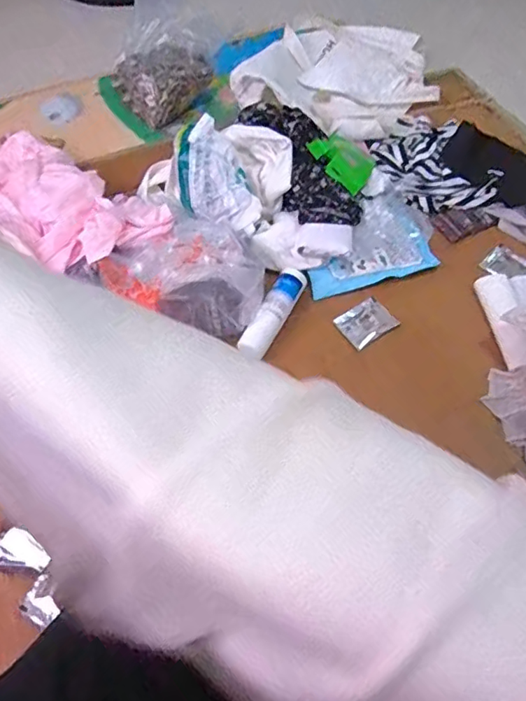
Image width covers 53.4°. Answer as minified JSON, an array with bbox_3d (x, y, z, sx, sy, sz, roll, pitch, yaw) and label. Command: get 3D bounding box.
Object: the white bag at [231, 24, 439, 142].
[{"bbox_3d":[0.152,-0.515,0.968,0.340,0.081,0.333,13,60,8],"label":"white bag"}]

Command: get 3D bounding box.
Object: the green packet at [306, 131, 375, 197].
[{"bbox_3d":[0.122,-0.294,0.802,0.103,0.015,0.080,41,64,6],"label":"green packet"}]

